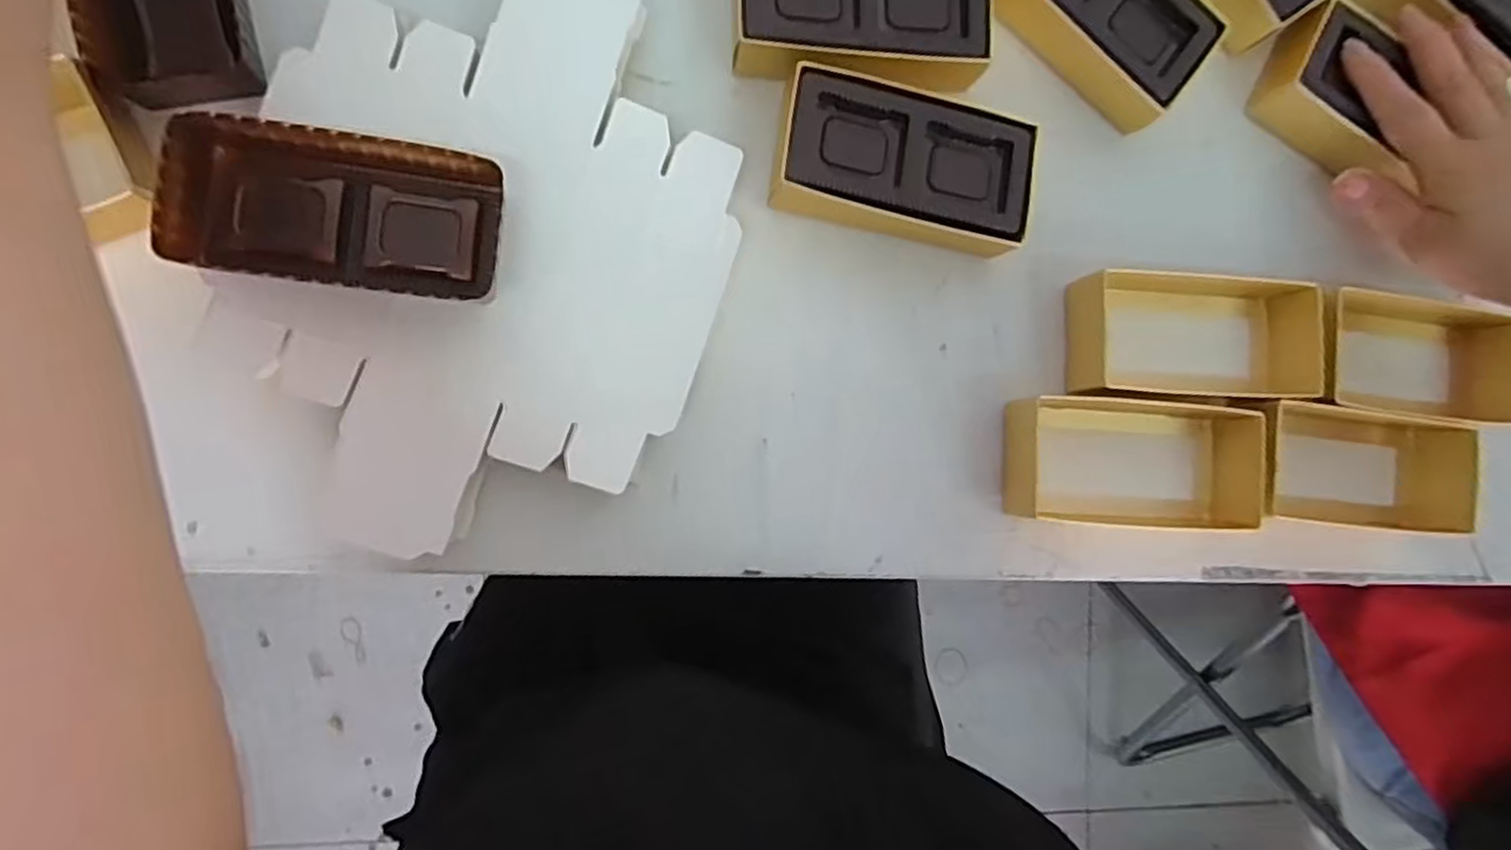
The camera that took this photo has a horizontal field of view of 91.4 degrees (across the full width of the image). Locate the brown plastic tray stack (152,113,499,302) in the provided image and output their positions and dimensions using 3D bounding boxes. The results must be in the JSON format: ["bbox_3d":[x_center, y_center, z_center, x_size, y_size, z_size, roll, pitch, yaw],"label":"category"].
[{"bbox_3d":[-0.158,-0.082,0.282,0.110,0.028,0.055,5,91,-8],"label":"brown plastic tray stack"}]

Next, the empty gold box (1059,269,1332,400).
[{"bbox_3d":[0.213,-0.041,0.359,0.125,0.030,0.061,2,90,-10],"label":"empty gold box"}]

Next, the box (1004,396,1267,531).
[{"bbox_3d":[0.178,0.019,0.352,0.118,0.031,0.061,4,88,-9],"label":"box"}]

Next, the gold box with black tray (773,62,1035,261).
[{"bbox_3d":[0.066,-0.117,0.334,0.117,0.028,0.062,10,90,-9],"label":"gold box with black tray"}]

